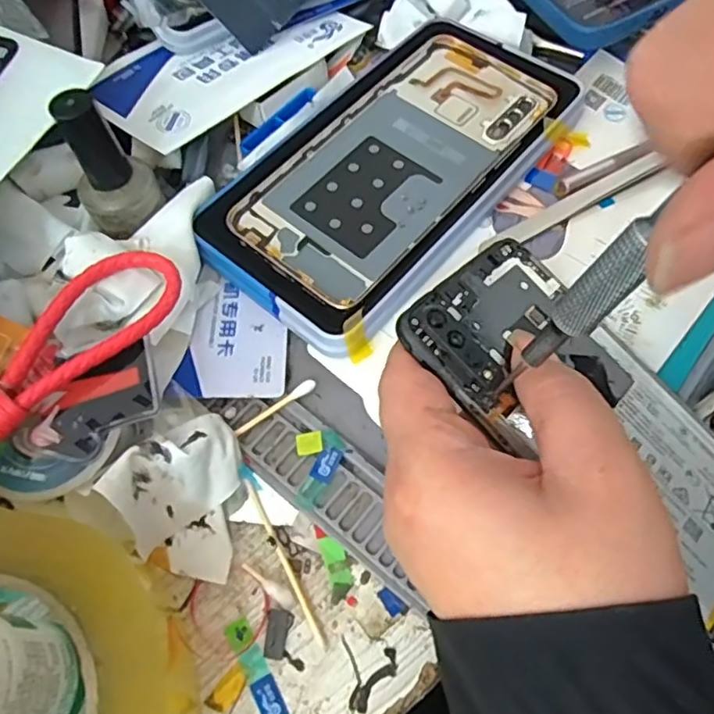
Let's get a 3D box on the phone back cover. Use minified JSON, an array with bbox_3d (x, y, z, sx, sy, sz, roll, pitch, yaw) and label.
[{"bbox_3d":[0.017,-0.094,0.285,0.088,0.009,0.179,36,70,17],"label":"phone back cover"}]

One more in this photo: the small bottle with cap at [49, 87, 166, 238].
[{"bbox_3d":[-0.101,-0.079,0.245,0.024,0.050,0.031,37,70,17],"label":"small bottle with cap"}]

